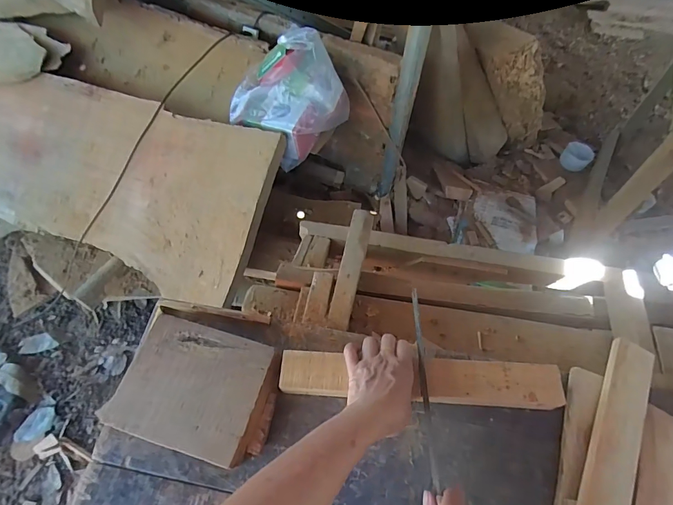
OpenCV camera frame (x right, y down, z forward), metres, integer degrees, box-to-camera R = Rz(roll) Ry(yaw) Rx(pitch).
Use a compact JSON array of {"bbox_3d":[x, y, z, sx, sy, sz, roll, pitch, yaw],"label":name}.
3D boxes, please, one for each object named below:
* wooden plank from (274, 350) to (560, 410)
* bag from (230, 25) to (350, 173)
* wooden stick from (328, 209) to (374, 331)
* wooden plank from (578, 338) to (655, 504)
[{"bbox_3d":[0.102,0.155,0.470,0.336,0.019,0.051,3,56,2],"label":"wooden plank"},{"bbox_3d":[-0.134,-0.448,1.060,0.226,0.277,0.291,32,60,17],"label":"bag"},{"bbox_3d":[0.025,0.019,0.622,0.037,0.024,0.211,12,56,5],"label":"wooden stick"},{"bbox_3d":[0.310,0.241,0.431,0.049,0.011,0.317,23,61,20],"label":"wooden plank"}]

